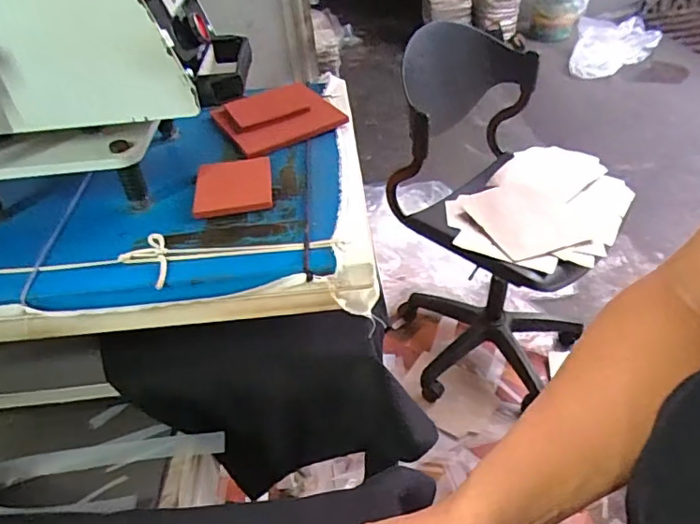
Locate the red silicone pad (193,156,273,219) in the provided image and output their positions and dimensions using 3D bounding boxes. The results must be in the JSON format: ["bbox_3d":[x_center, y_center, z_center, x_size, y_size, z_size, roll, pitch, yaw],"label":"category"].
[{"bbox_3d":[-0.121,-0.083,0.558,0.078,0.010,0.098,-9,40,-4],"label":"red silicone pad"}]

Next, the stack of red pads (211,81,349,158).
[{"bbox_3d":[-0.085,-0.178,0.648,0.134,0.015,0.112,-27,54,-22],"label":"stack of red pads"}]

